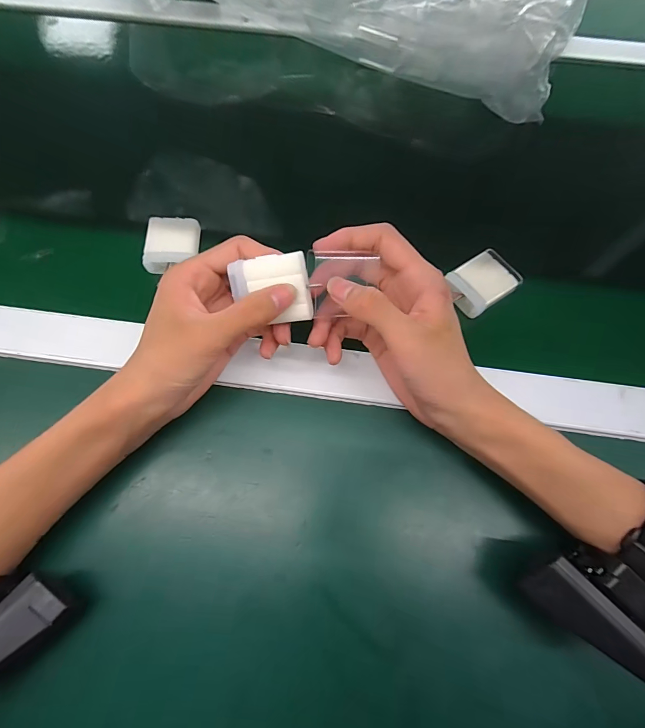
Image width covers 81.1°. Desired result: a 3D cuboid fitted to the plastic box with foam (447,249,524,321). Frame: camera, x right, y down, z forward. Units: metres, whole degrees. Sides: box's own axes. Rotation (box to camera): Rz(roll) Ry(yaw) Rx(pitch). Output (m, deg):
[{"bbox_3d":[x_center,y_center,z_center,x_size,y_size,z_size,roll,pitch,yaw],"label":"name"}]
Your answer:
[{"bbox_3d":[0.132,-0.068,0.313,0.052,0.016,0.042,-32,73,-12],"label":"plastic box with foam"}]

